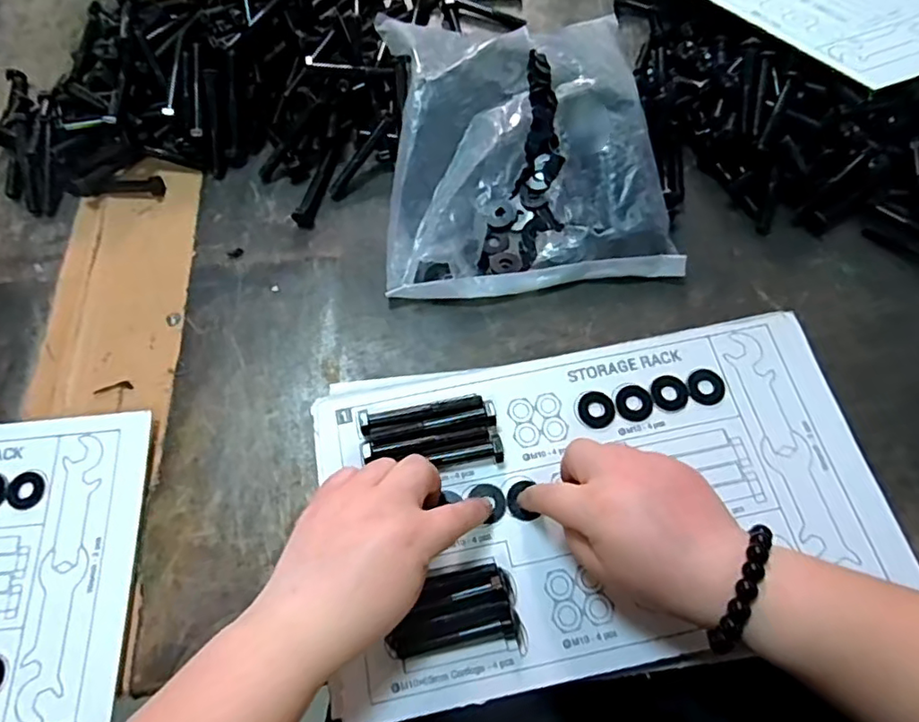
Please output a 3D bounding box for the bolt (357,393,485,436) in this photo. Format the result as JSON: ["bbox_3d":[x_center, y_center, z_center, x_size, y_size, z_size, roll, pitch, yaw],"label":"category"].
[{"bbox_3d":[-0.025,0.032,0.389,0.079,0.013,0.014,-15,66,-5],"label":"bolt"}]

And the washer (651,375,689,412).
[{"bbox_3d":[0.138,0.021,0.393,0.024,0.004,0.023,-1,65,2],"label":"washer"}]

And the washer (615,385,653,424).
[{"bbox_3d":[0.114,0.027,0.390,0.023,0.004,0.024,-1,65,2],"label":"washer"}]

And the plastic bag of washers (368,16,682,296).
[{"bbox_3d":[0.044,-0.176,0.471,0.213,0.066,0.246,-6,65,-1],"label":"plastic bag of washers"}]

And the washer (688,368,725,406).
[{"bbox_3d":[0.163,0.017,0.393,0.023,0.004,0.023,-1,65,2],"label":"washer"}]

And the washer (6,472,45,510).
[{"bbox_3d":[-0.284,0.084,0.389,0.024,0.004,0.023,-1,65,2],"label":"washer"}]

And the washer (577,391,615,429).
[{"bbox_3d":[0.089,0.031,0.389,0.023,0.004,0.024,-1,65,2],"label":"washer"}]

